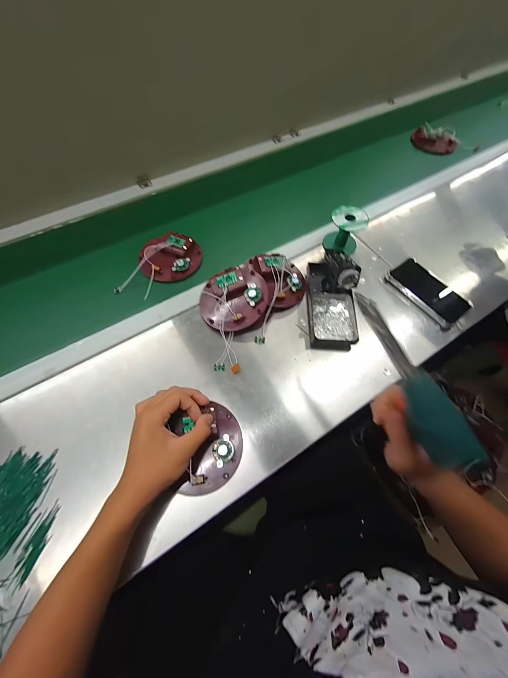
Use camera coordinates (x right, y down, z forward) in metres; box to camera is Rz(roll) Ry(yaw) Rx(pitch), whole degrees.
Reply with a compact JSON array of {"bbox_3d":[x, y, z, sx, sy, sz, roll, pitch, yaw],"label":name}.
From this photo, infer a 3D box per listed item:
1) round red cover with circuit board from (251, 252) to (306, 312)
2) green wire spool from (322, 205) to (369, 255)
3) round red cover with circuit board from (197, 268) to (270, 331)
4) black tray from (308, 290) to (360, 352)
[{"bbox_3d":[0.053,-0.118,0.481,0.101,0.035,0.111,-19,66,-12],"label":"round red cover with circuit board"},{"bbox_3d":[0.183,-0.216,0.530,0.068,0.071,0.059,19,64,8],"label":"green wire spool"},{"bbox_3d":[-0.034,-0.070,0.454,0.117,0.021,0.108,-1,77,4],"label":"round red cover with circuit board"},{"bbox_3d":[0.134,-0.028,0.468,0.075,0.044,0.101,2,64,-2],"label":"black tray"}]

